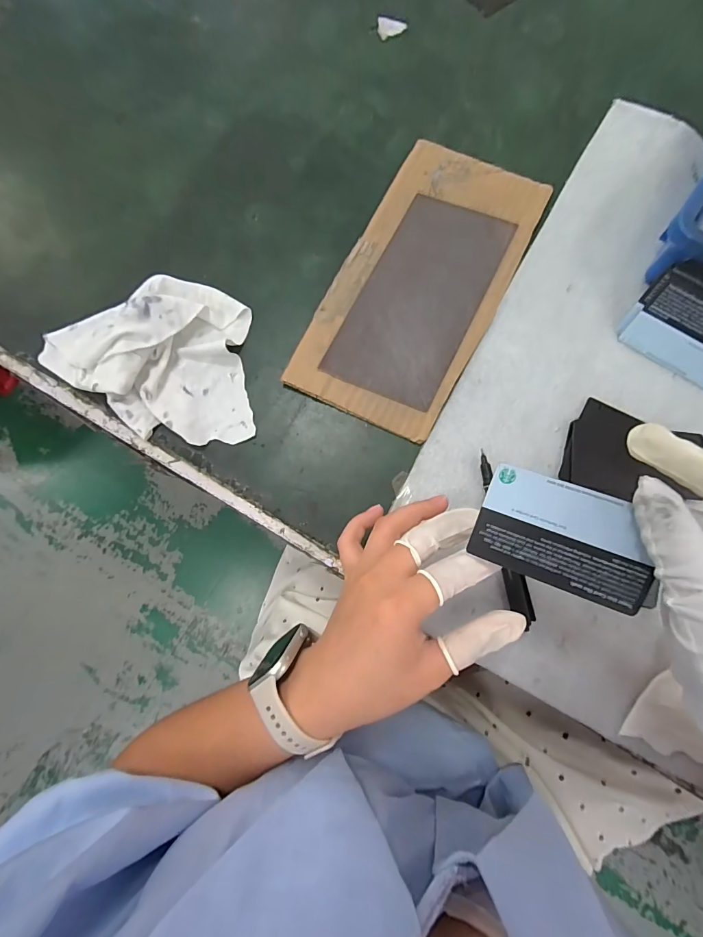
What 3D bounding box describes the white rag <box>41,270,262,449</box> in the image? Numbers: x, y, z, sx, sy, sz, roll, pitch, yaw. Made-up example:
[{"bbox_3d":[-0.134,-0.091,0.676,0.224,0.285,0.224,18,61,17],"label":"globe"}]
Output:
[{"bbox_3d":[-0.173,-0.090,0.324,0.171,0.035,0.135,-3,79,0],"label":"white rag"}]

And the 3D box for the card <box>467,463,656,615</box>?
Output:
[{"bbox_3d":[0.109,0.035,0.203,0.082,0.004,0.052,20,103,15],"label":"card"}]

